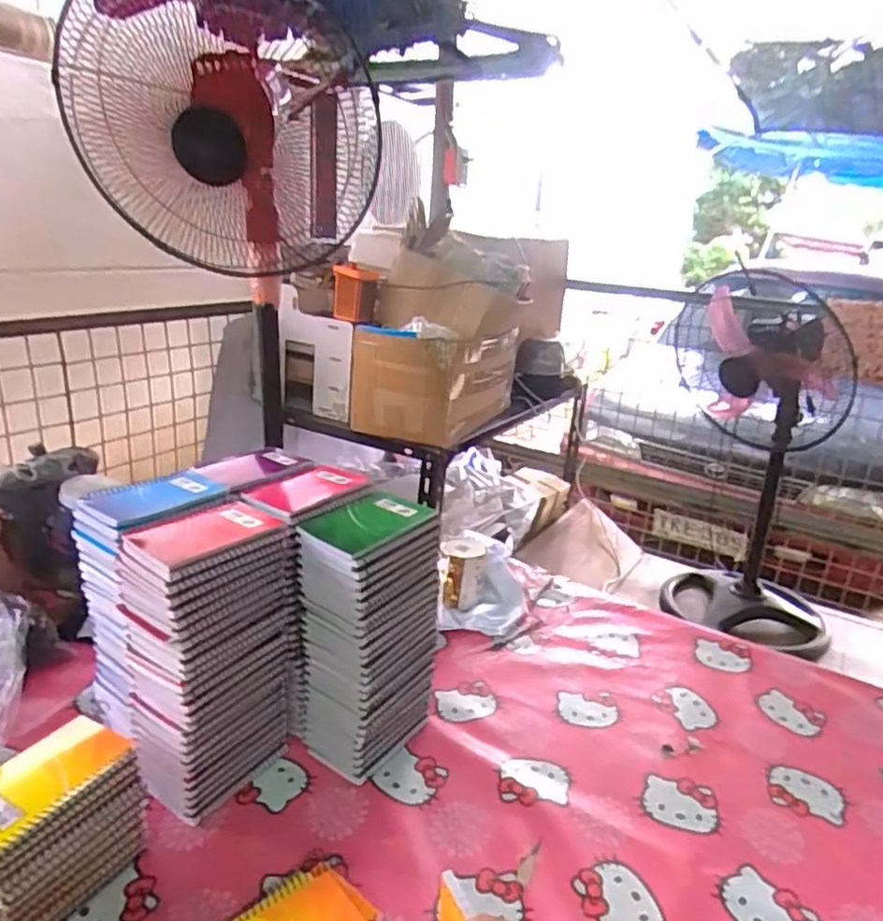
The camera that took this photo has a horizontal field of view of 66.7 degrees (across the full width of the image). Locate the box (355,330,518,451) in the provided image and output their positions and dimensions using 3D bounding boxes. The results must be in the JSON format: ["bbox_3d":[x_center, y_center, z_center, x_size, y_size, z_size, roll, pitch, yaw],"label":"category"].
[{"bbox_3d":[-0.009,-0.185,1.464,0.244,0.201,0.372,11,20,22],"label":"box"}]

